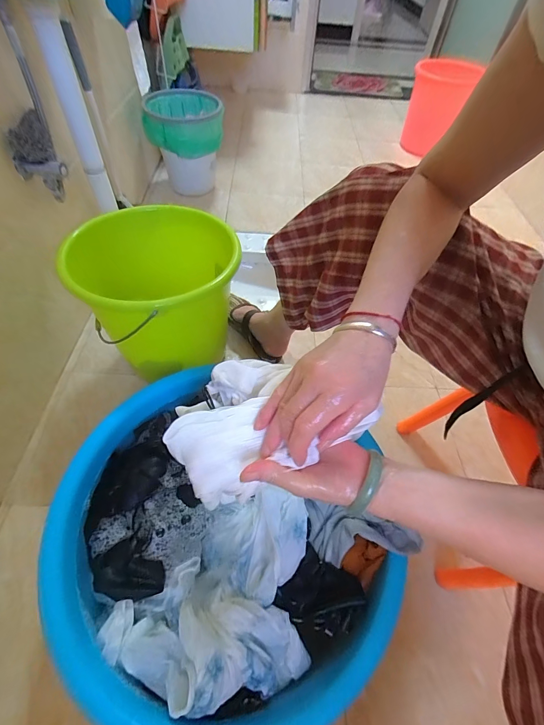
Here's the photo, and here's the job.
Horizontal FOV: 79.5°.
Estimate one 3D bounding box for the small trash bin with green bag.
[{"bbox_3d":[-0.305,-0.770,1.175,0.254,0.272,0.219,-17,59,-15],"label":"small trash bin with green bag"}]

